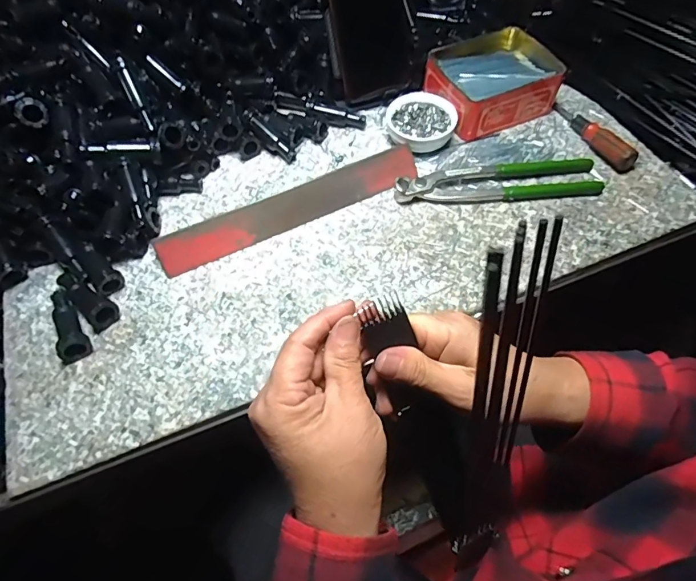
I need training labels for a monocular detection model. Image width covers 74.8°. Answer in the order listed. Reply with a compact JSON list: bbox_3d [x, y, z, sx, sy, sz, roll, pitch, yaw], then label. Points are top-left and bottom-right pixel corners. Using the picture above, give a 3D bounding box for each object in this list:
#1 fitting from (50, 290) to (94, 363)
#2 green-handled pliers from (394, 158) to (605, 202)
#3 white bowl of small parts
[{"bbox_3d":[-0.234,0.025,0.374,0.022,0.024,0.068,-31,62,-16],"label":"fitting"},{"bbox_3d":[0.145,-0.104,0.444,0.195,0.012,0.042,-6,59,-1],"label":"green-handled pliers"},{"bbox_3d":[0.077,-0.177,0.483,0.070,0.023,0.075,0,64,0],"label":"white bowl of small parts"}]

